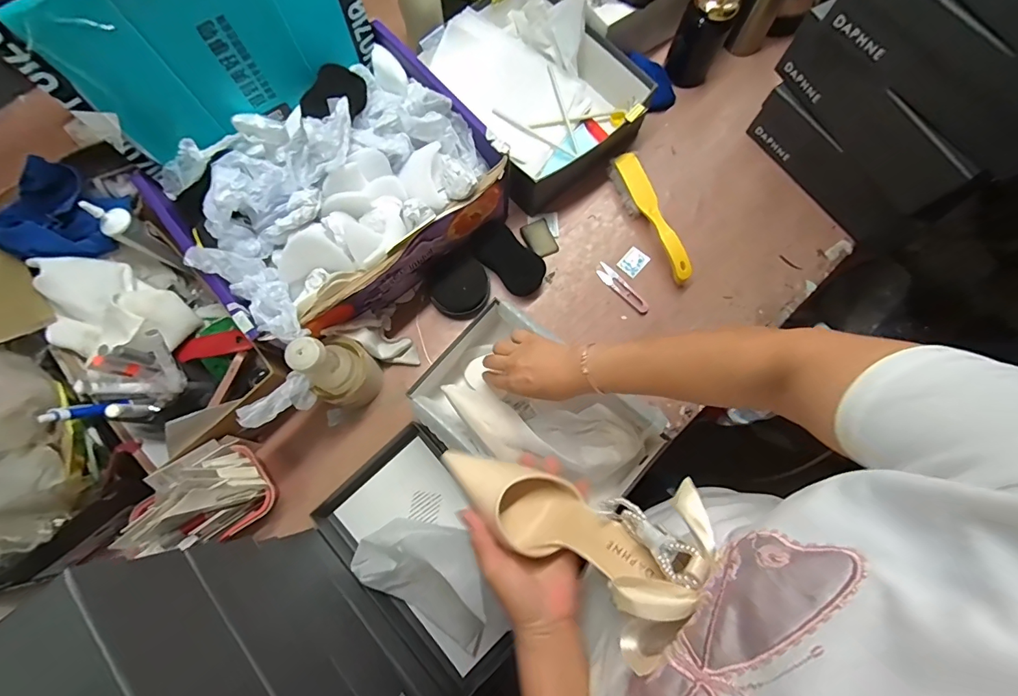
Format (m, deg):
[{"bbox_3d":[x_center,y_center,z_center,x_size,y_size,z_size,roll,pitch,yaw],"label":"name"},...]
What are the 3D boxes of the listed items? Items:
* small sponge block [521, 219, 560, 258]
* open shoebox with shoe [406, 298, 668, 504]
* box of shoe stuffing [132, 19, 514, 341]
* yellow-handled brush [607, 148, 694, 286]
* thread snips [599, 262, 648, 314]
[{"bbox_3d":[0.050,-0.176,0.722,0.047,0.009,0.061,-25,78,-6],"label":"small sponge block"},{"bbox_3d":[0.033,0.092,0.599,0.304,0.091,0.187,37,79,8],"label":"open shoebox with shoe"},{"bbox_3d":[-0.238,-0.221,0.618,0.399,0.152,0.309,-42,80,-9],"label":"box of shoe stuffing"},{"bbox_3d":[0.225,-0.209,0.708,0.043,0.030,0.229,-21,77,-5],"label":"yellow-handled brush"},{"bbox_3d":[0.181,-0.095,0.707,0.024,0.004,0.100,-43,80,-10],"label":"thread snips"}]

